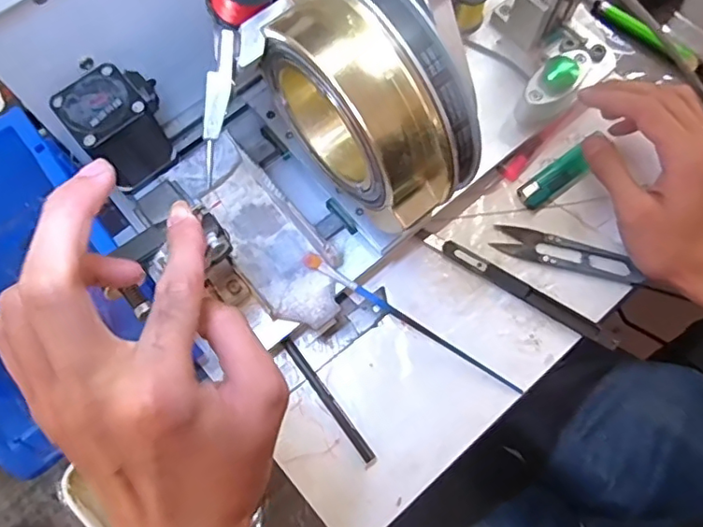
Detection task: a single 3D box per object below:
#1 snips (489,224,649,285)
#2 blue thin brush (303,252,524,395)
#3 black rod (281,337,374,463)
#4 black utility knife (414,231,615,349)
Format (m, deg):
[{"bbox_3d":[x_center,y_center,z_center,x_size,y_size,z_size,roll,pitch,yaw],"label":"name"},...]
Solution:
[{"bbox_3d":[0.149,-0.008,0.392,0.099,0.006,0.024,15,73,5],"label":"snips"},{"bbox_3d":[0.040,0.039,0.370,0.162,0.008,0.007,32,75,-2],"label":"blue thin brush"},{"bbox_3d":[-0.016,0.086,0.365,0.007,0.004,0.093,-35,76,-10],"label":"black rod"},{"bbox_3d":[0.111,0.016,0.387,0.146,0.005,0.012,32,76,10],"label":"black utility knife"}]

